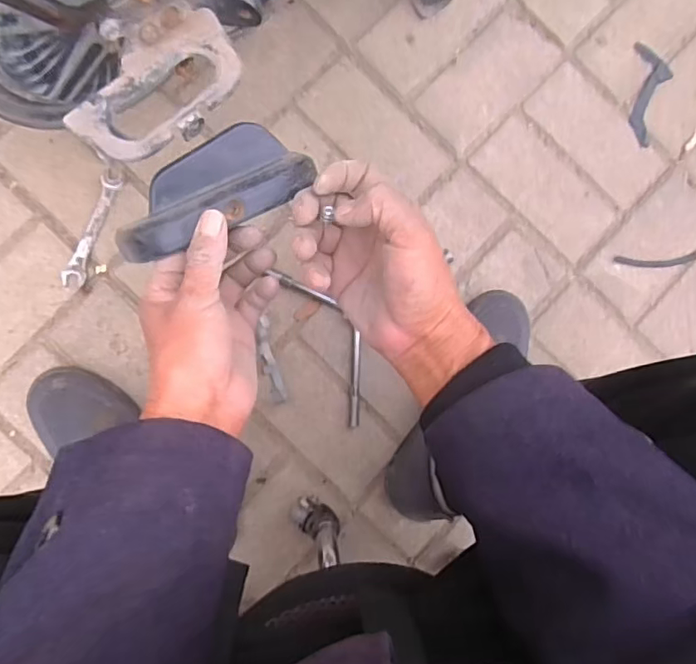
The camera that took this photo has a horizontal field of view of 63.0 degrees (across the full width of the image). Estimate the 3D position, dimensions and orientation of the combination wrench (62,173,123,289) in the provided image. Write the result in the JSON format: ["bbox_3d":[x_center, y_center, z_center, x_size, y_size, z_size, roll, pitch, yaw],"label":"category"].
[{"bbox_3d":[-0.294,-0.117,0.653,0.024,0.008,0.135,20,86,-4],"label":"combination wrench"}]

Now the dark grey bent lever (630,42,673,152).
[{"bbox_3d":[0.387,-0.300,0.724,0.050,0.012,0.128,3,87,-5],"label":"dark grey bent lever"}]

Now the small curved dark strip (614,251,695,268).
[{"bbox_3d":[0.388,-0.089,0.711,0.111,0.005,0.017,-5,88,-5],"label":"small curved dark strip"}]

